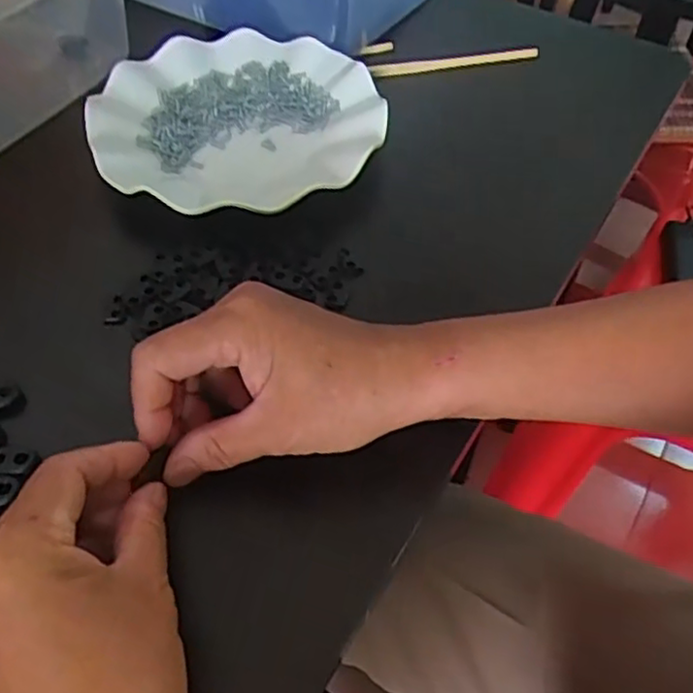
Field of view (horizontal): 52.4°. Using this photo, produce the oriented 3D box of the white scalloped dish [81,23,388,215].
[{"bbox_3d":[-0.070,-0.150,0.453,0.180,0.022,0.177,1,52,-1],"label":"white scalloped dish"}]

